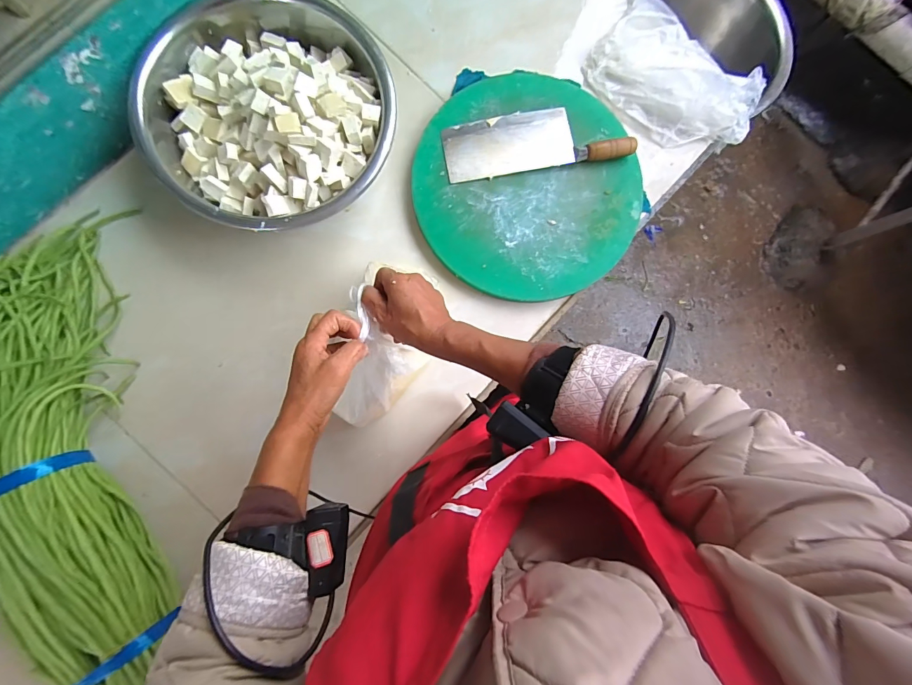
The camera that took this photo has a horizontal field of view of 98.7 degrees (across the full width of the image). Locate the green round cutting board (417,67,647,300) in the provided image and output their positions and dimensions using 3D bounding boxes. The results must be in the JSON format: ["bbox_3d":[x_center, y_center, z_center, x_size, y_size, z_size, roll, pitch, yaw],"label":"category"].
[{"bbox_3d":[0.129,-0.282,0.698,0.391,0.031,0.397,0,86,-4],"label":"green round cutting board"}]

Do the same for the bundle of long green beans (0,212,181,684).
[{"bbox_3d":[-0.581,0.155,0.567,0.227,0.134,0.691,-14,87,-4],"label":"bundle of long green beans"}]

